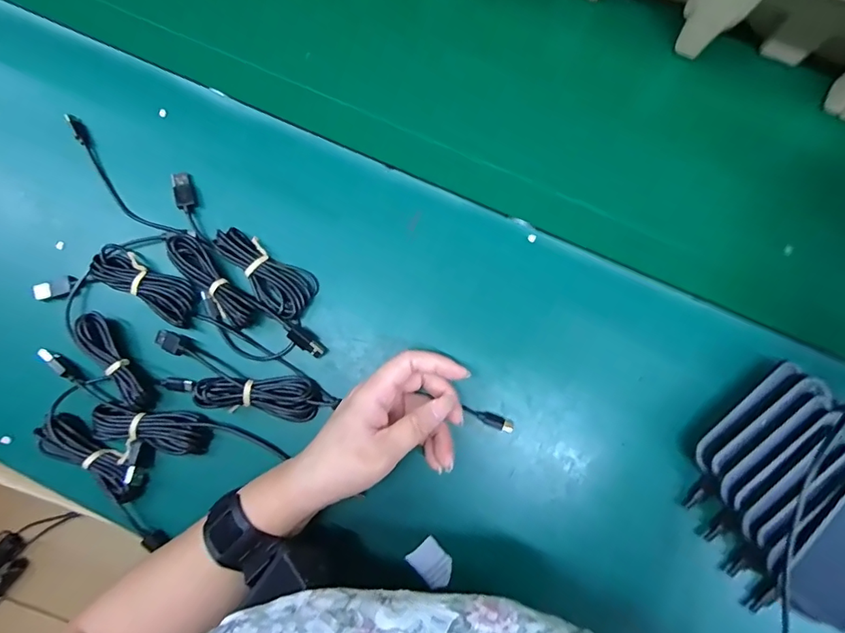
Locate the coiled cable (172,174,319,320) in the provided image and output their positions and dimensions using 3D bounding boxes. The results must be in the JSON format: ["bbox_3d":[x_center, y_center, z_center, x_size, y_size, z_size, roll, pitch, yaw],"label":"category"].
[{"bbox_3d":[-0.148,-0.056,0.385,0.149,0.024,0.038,39,82,8],"label":"coiled cable"}]

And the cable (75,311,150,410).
[{"bbox_3d":[-0.239,0.035,0.372,0.021,0.018,0.086,-36,80,-6],"label":"cable"}]

